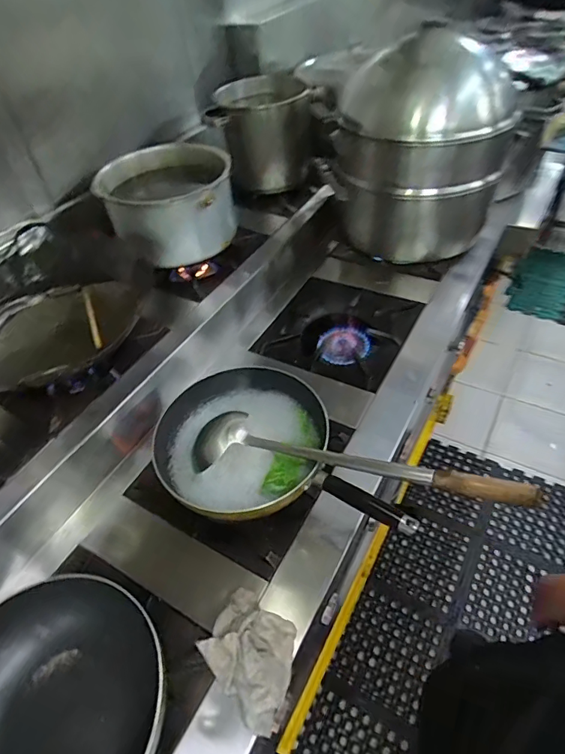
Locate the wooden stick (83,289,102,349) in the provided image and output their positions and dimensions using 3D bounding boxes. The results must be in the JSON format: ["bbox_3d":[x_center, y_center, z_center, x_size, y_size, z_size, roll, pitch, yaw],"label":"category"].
[{"bbox_3d":[-0.365,-0.121,0.854,0.013,0.018,0.199,-21,49,-12],"label":"wooden stick"}]

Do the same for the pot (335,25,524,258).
[{"bbox_3d":[0.324,-0.519,1.063,0.368,0.449,0.335,-4,47,4],"label":"pot"}]

